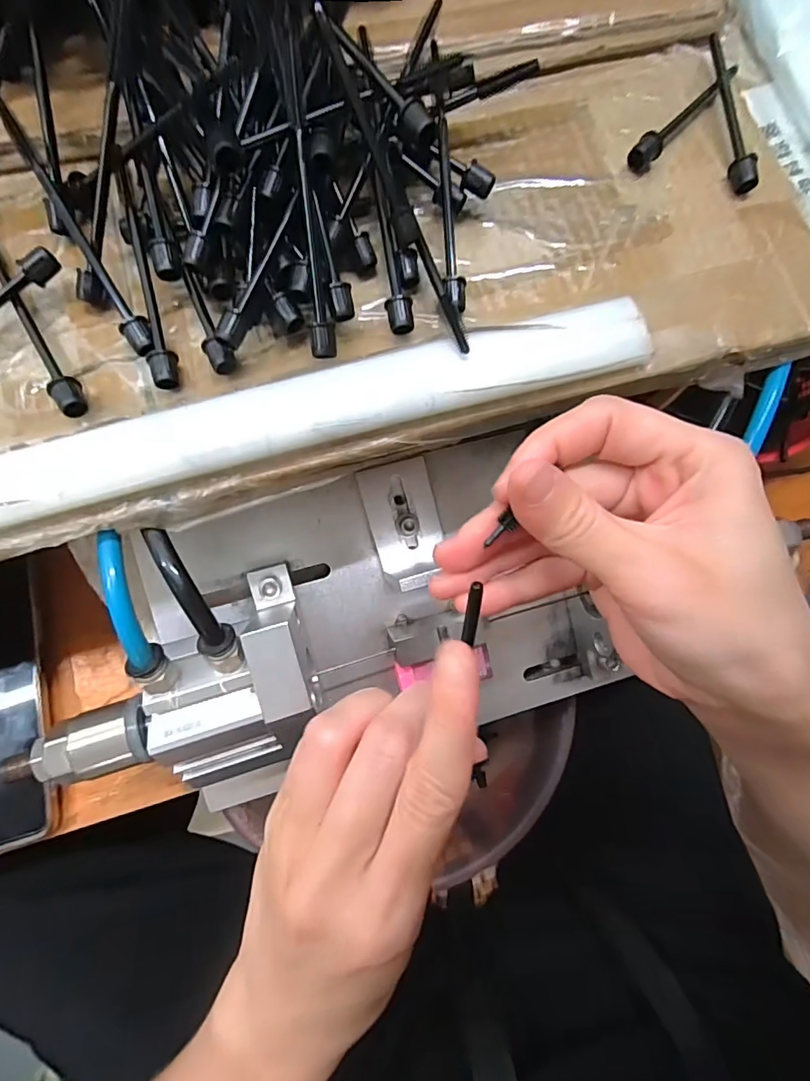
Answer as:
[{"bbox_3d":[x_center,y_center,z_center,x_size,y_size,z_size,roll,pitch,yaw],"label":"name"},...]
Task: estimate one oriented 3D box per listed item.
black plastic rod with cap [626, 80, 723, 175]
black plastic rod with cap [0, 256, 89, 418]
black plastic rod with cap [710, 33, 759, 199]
[{"bbox_3d":[0.127,-0.190,0.221,0.074,0.009,0.009,-43,81,-9],"label":"black plastic rod with cap"},{"bbox_3d":[-0.146,-0.088,0.191,0.009,0.013,0.099,-31,80,-8],"label":"black plastic rod with cap"},{"bbox_3d":[0.144,-0.189,0.220,0.008,0.013,0.074,-6,77,-3],"label":"black plastic rod with cap"}]

